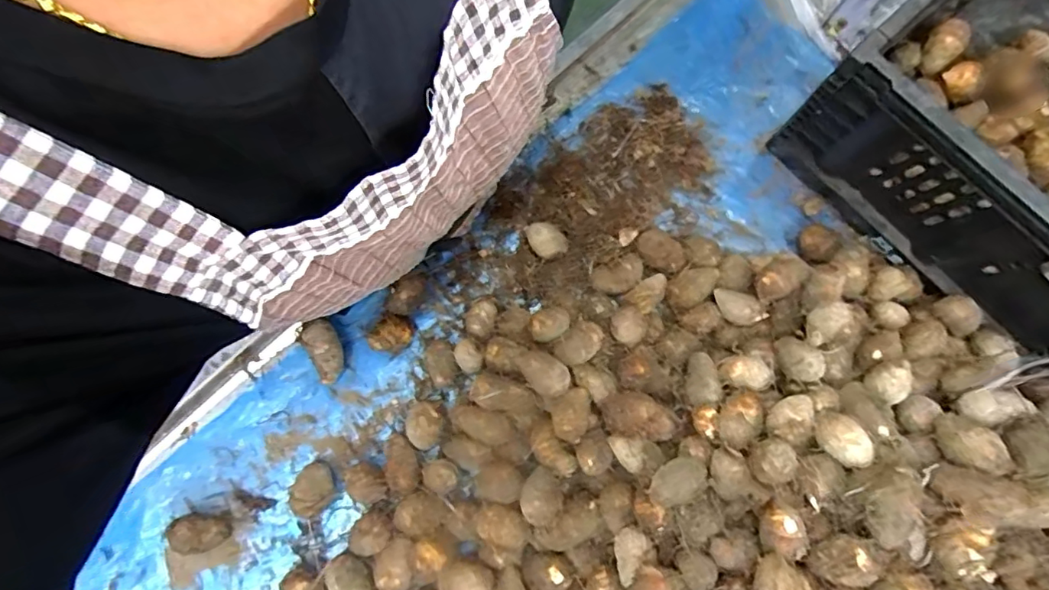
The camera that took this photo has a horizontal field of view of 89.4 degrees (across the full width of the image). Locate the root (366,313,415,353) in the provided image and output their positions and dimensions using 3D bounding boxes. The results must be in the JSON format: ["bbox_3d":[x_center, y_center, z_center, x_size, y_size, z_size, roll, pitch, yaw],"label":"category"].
[{"bbox_3d":[-0.144,0.043,0.574,0.049,0.036,0.035,-29,79,-7],"label":"root"}]

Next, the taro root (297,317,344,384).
[{"bbox_3d":[-0.219,0.059,0.575,0.042,0.036,0.070,-27,79,-6],"label":"taro root"}]

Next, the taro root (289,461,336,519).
[{"bbox_3d":[-0.215,0.199,0.541,0.038,0.040,0.046,-28,79,-6],"label":"taro root"}]

